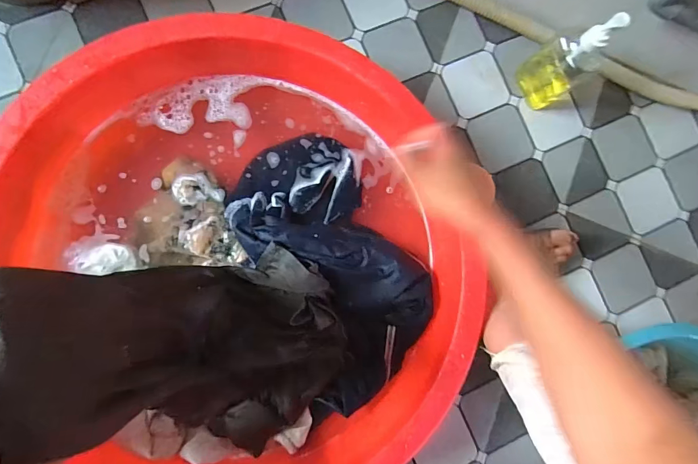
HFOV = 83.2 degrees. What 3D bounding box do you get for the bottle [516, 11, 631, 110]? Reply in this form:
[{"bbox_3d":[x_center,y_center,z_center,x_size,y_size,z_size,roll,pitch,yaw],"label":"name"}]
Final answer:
[{"bbox_3d":[0.345,-0.266,0.613,0.050,0.205,0.078,-30,91,-7],"label":"bottle"}]

